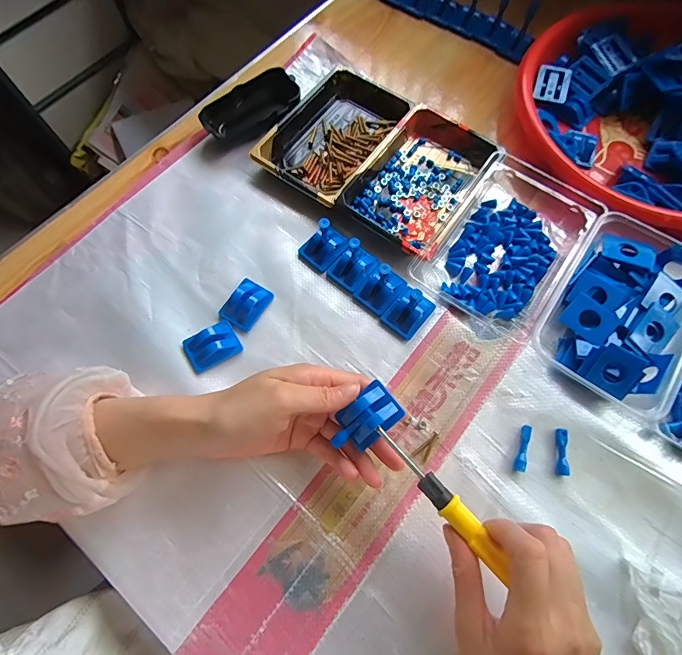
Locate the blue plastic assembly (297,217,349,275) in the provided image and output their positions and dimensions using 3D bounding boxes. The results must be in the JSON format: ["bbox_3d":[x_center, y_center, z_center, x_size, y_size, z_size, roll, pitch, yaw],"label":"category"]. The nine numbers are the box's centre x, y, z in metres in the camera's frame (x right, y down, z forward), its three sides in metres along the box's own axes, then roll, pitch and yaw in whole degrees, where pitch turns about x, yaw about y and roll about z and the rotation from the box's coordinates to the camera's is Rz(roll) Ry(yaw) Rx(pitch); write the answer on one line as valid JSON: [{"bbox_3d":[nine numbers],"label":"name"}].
[{"bbox_3d":[-0.018,-0.081,0.379,0.041,0.042,0.035,-38,74,-13],"label":"blue plastic assembly"}]

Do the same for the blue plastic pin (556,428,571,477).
[{"bbox_3d":[0.182,0.102,0.329,0.009,0.009,0.037,6,70,3],"label":"blue plastic pin"}]

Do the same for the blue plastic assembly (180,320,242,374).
[{"bbox_3d":[-0.116,0.016,0.357,0.046,0.018,0.033,-30,72,-10],"label":"blue plastic assembly"}]

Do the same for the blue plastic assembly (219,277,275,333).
[{"bbox_3d":[-0.088,-0.022,0.372,0.033,0.015,0.046,32,73,11],"label":"blue plastic assembly"}]

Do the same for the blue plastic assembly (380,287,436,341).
[{"bbox_3d":[0.063,-0.015,0.367,0.033,0.020,0.044,40,75,14],"label":"blue plastic assembly"}]

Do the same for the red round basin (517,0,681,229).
[{"bbox_3d":[0.348,-0.241,0.429,0.290,0.052,0.297,0,70,0],"label":"red round basin"}]

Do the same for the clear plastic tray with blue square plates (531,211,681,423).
[{"bbox_3d":[0.245,-0.015,0.353,0.108,0.035,0.156,34,73,12],"label":"clear plastic tray with blue square plates"}]

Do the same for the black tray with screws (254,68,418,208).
[{"bbox_3d":[-0.004,-0.212,0.438,0.108,0.022,0.166,32,73,12],"label":"black tray with screws"}]

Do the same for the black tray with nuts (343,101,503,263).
[{"bbox_3d":[0.084,-0.152,0.407,0.105,0.028,0.159,35,74,12],"label":"black tray with nuts"}]

